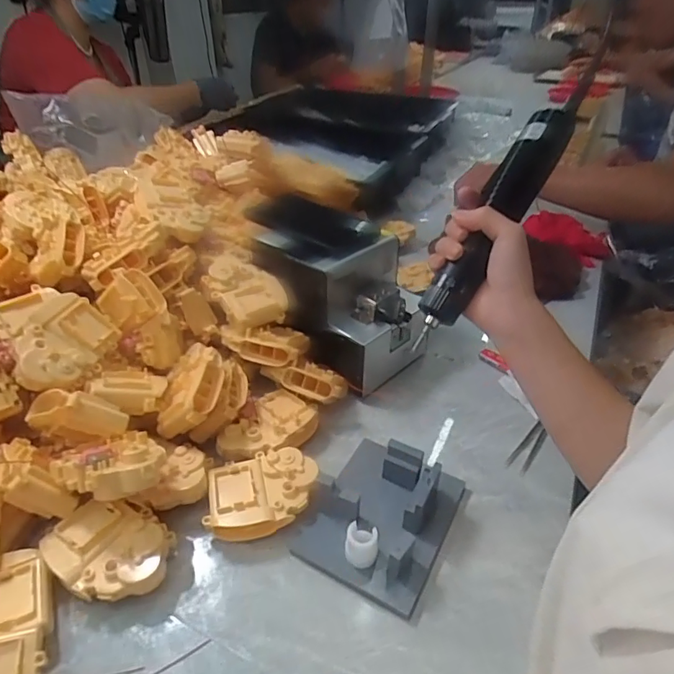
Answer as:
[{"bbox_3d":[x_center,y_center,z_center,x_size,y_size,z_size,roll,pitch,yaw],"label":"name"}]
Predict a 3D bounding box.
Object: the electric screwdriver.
[{"bbox_3d":[0.125,-0.091,0.396,0.046,0.035,0.218,30,83,29],"label":"electric screwdriver"}]

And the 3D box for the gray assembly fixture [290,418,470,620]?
[{"bbox_3d":[0.044,0.138,0.422,0.116,0.046,0.143,21,42,25],"label":"gray assembly fixture"}]

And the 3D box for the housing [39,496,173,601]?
[{"bbox_3d":[-0.179,0.173,0.391,0.094,0.041,0.076,23,42,28],"label":"housing"}]

